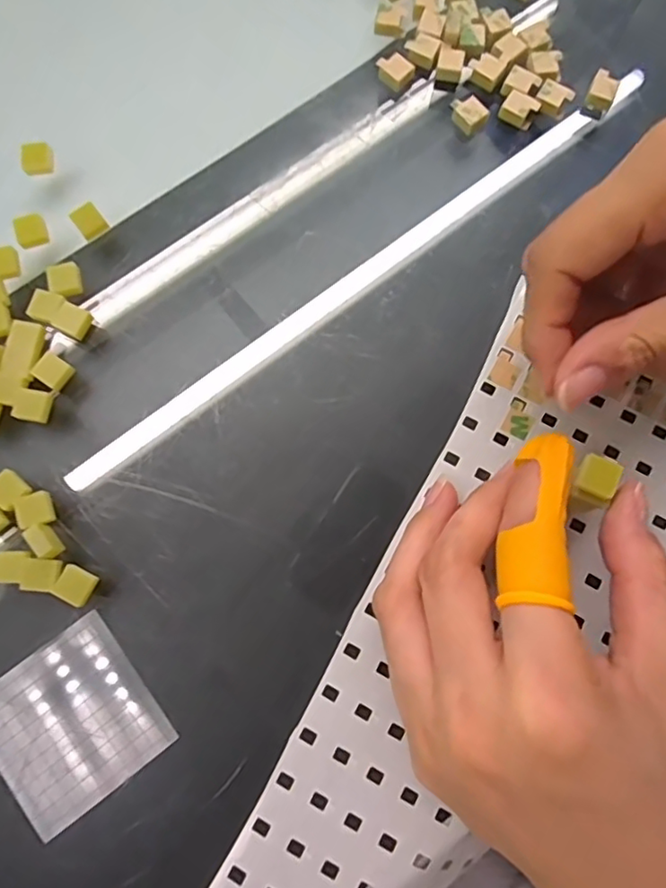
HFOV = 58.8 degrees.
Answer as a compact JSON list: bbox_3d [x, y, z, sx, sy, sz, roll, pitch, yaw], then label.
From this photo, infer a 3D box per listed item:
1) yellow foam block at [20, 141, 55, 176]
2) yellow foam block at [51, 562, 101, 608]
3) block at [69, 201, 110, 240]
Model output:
[{"bbox_3d":[-0.112,-0.109,0.225,0.011,0.006,0.010,-5,78,-2],"label":"yellow foam block"},{"bbox_3d":[-0.084,0.046,0.194,0.012,0.006,0.010,29,79,6],"label":"yellow foam block"},{"bbox_3d":[-0.091,-0.084,0.221,0.010,0.005,0.011,-39,81,-8],"label":"block"}]

